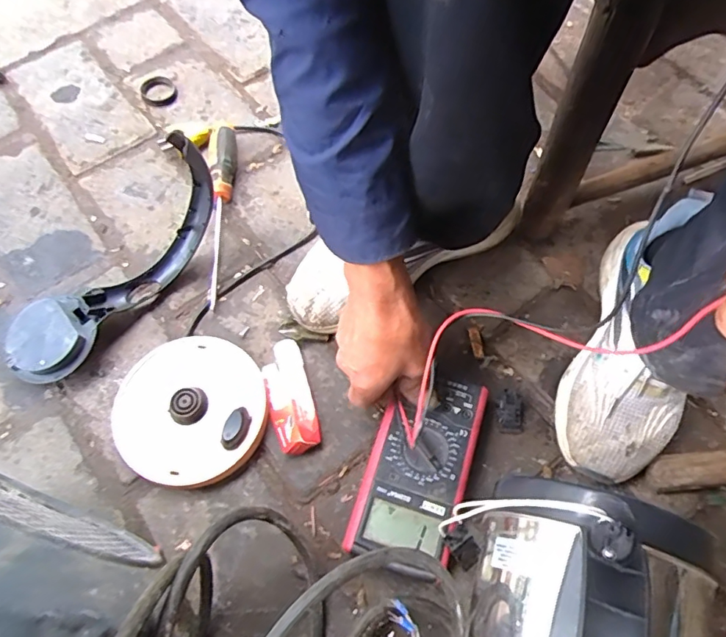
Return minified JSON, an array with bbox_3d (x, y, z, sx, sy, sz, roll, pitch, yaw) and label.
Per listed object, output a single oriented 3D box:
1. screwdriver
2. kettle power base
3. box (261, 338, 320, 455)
[{"bbox_3d":[-0.163,-0.124,0.583,0.032,0.034,0.227,-5,64,-2],"label":"screwdriver"},{"bbox_3d":[-0.166,0.084,0.488,0.144,0.033,0.139,0,64,0],"label":"kettle power base"},{"bbox_3d":[-0.072,0.073,0.497,0.042,0.023,0.113,-16,65,-7],"label":"box"}]

